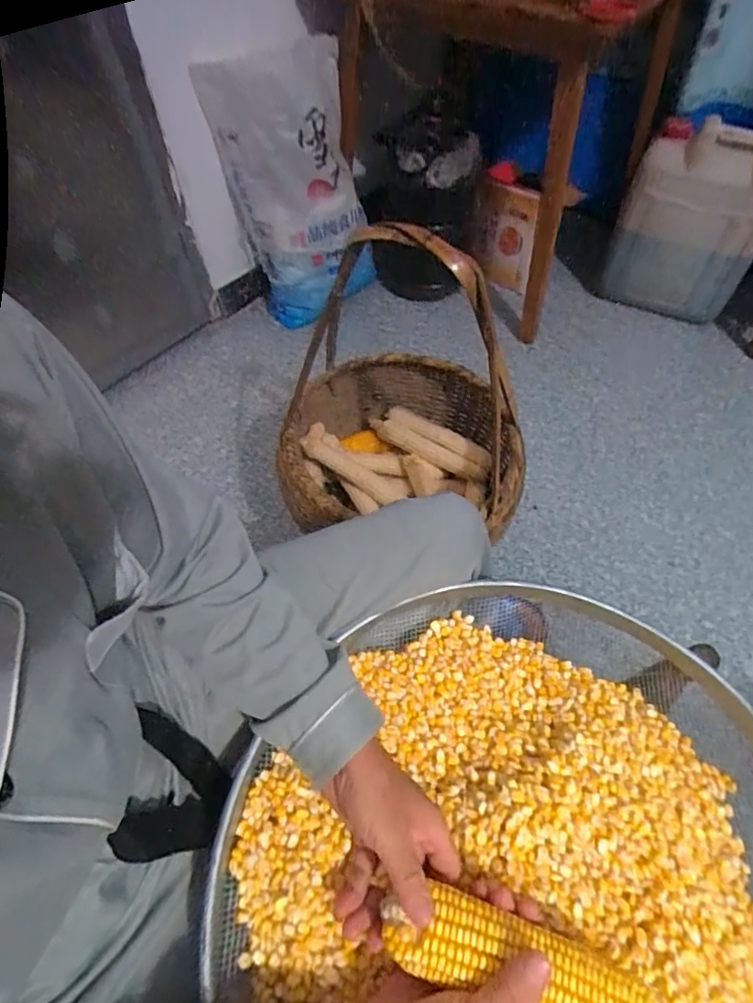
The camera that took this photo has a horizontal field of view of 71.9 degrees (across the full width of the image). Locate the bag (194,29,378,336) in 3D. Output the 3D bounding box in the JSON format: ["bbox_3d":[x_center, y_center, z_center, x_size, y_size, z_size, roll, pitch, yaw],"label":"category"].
[{"bbox_3d":[-0.166,-0.636,1.120,0.310,0.508,0.141,-6,55,-3],"label":"bag"}]

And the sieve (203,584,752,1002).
[{"bbox_3d":[0.129,0.321,0.428,0.497,0.102,0.489,-1,55,1],"label":"sieve"}]

